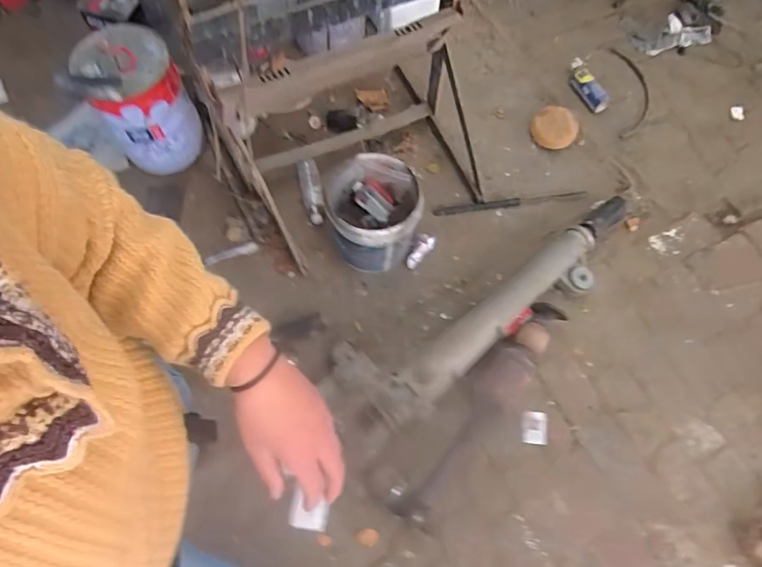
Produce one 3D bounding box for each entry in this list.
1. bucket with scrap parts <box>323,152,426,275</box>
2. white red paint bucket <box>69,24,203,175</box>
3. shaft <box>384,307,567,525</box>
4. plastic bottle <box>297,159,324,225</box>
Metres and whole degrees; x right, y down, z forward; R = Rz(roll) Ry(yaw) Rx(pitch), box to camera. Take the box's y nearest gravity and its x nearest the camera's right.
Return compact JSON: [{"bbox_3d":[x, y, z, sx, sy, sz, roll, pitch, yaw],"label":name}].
[{"bbox_3d":[-0.020,-0.197,1.529,0.252,0.270,0.276,1,70,-2],"label":"bucket with scrap parts"},{"bbox_3d":[-0.691,-0.518,1.498,0.237,0.383,0.277,-29,74,-12],"label":"white red paint bucket"},{"bbox_3d":[0.277,0.329,1.425,0.136,0.126,0.727,38,73,11],"label":"shaft"},{"bbox_3d":[-0.220,-0.293,1.635,0.065,0.049,0.209,-11,85,-3],"label":"plastic bottle"}]

